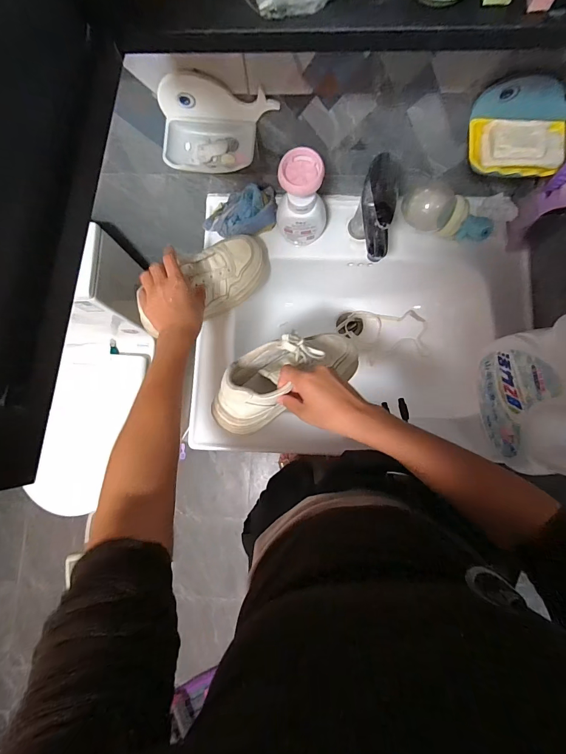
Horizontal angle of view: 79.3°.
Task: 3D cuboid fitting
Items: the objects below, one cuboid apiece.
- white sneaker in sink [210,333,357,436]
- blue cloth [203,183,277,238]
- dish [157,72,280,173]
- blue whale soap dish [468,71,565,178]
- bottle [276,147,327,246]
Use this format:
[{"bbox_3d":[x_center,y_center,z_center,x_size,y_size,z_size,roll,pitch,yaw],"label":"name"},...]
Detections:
[{"bbox_3d":[0.012,-0.011,0.490,0.240,0.085,0.094,-30,81,-18],"label":"white sneaker in sink"},{"bbox_3d":[-0.081,-0.299,0.620,0.139,0.058,0.082,-9,81,1],"label":"blue cloth"},{"bbox_3d":[-0.091,-0.340,0.469,0.159,0.073,0.084,3,82,3],"label":"dish"},{"bbox_3d":[0.333,-0.325,0.450,0.154,0.064,0.087,4,82,3],"label":"blue whale soap dish"},{"bbox_3d":[0.030,-0.285,0.560,0.072,0.150,0.067,0,82,2],"label":"bottle"}]

